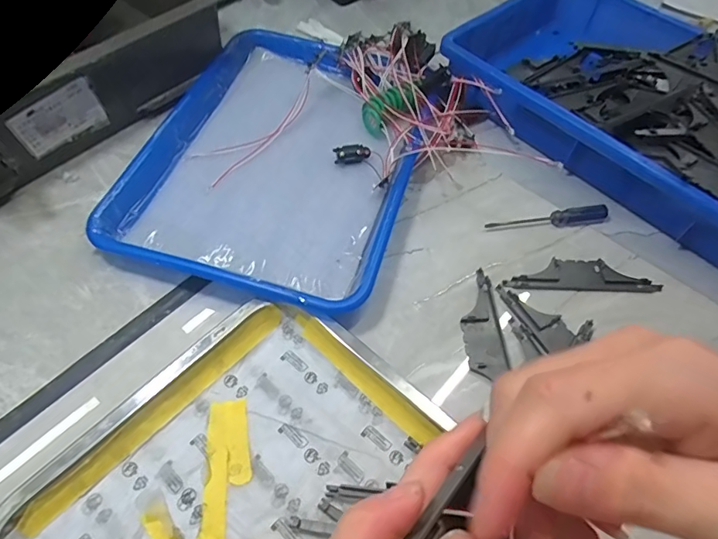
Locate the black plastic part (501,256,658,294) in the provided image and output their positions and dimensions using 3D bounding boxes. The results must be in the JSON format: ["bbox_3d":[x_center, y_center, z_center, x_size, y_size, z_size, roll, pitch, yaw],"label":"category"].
[{"bbox_3d":[0.196,0.004,0.414,0.132,0.006,0.031,2,57,-2],"label":"black plastic part"}]

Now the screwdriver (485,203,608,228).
[{"bbox_3d":[0.178,-0.048,0.441,0.114,0.016,0.017,-5,58,-6],"label":"screwdriver"}]

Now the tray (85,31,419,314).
[{"bbox_3d":[-0.071,-0.115,0.459,0.245,0.032,0.313,17,58,8],"label":"tray"}]

